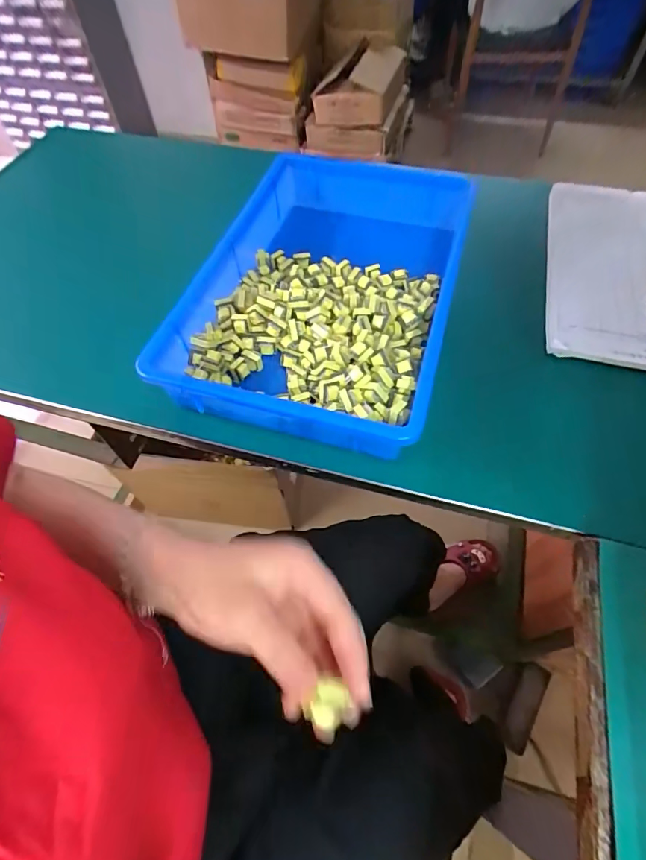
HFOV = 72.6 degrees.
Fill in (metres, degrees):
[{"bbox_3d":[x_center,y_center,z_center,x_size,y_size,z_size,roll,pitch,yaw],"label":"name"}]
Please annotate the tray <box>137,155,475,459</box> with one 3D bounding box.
[{"bbox_3d":[0.007,-0.152,0.471,0.240,0.079,0.370,14,60,11],"label":"tray"}]

